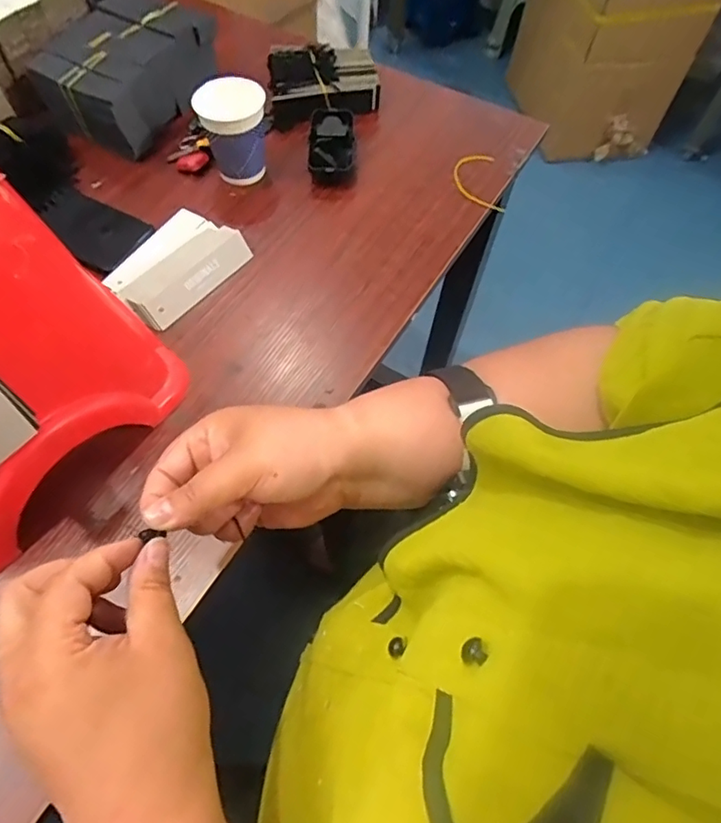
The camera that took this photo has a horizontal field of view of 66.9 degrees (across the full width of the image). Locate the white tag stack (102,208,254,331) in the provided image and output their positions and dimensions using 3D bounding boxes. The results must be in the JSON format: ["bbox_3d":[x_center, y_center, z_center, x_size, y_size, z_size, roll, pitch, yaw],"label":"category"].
[{"bbox_3d":[-0.194,-0.153,0.552,0.104,0.032,0.139,36,66,15],"label":"white tag stack"}]

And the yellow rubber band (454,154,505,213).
[{"bbox_3d":[0.136,-0.272,0.639,0.056,0.010,0.096,3,61,-14],"label":"yellow rubber band"}]

